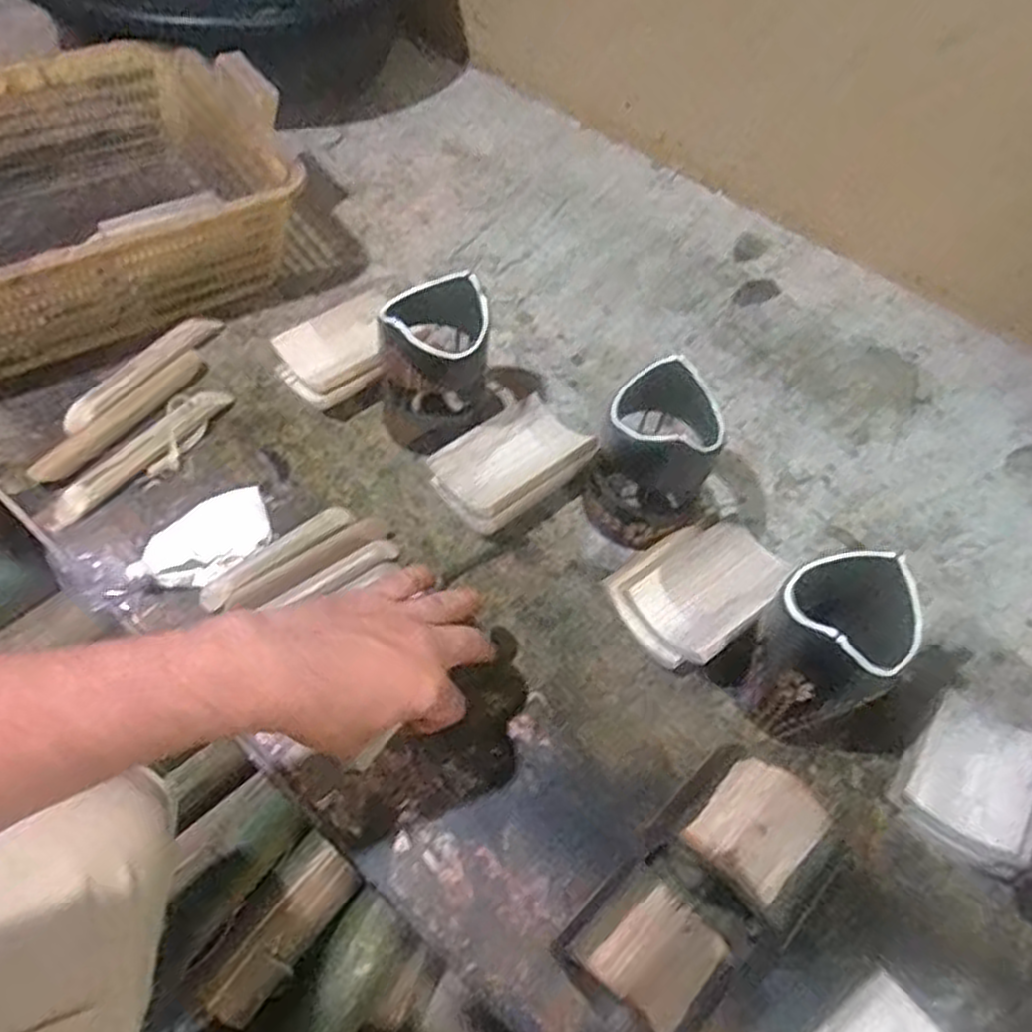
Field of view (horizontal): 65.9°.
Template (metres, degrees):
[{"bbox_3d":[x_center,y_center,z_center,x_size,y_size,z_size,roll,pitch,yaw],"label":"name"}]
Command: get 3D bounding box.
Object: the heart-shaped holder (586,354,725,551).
[{"bbox_3d":[0.096,-0.038,0.574,0.070,0.120,0.080,-21,58,-22],"label":"heart-shaped holder"}]

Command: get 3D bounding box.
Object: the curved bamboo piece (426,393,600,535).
[{"bbox_3d":[-0.004,-0.040,0.614,0.120,0.033,0.085,-33,64,-25],"label":"curved bamboo piece"}]

